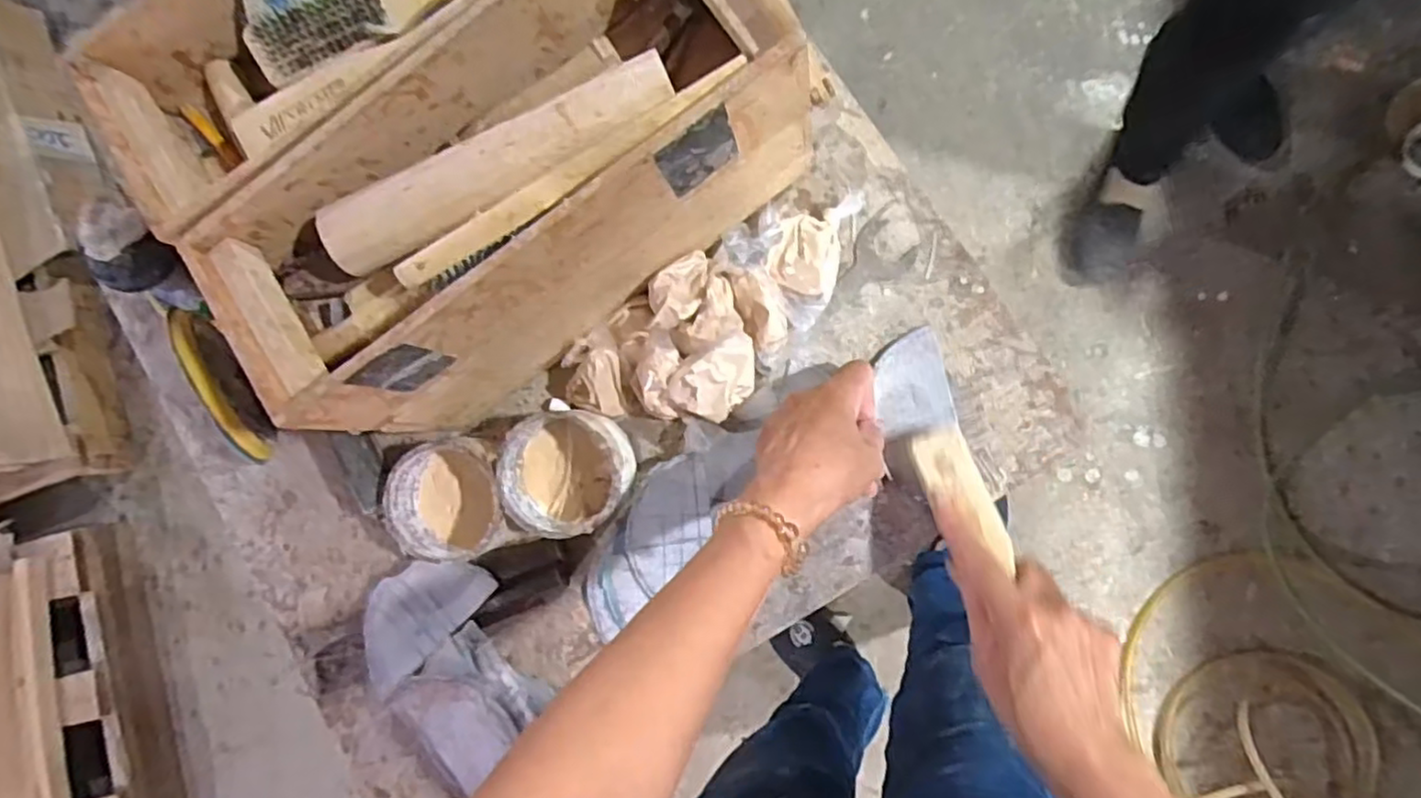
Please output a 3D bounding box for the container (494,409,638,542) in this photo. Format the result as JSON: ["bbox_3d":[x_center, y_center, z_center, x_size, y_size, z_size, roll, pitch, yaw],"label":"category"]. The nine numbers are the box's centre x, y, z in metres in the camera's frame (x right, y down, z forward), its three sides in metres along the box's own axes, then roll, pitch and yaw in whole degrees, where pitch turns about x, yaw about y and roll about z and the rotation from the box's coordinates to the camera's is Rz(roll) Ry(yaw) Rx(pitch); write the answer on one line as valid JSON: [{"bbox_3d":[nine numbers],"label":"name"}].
[{"bbox_3d":[-0.096,0.050,0.489,0.081,0.055,0.079,0,87,10],"label":"container"}]

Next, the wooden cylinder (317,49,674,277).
[{"bbox_3d":[-0.111,-0.122,0.379,0.195,0.032,0.031,-24,84,8],"label":"wooden cylinder"}]

